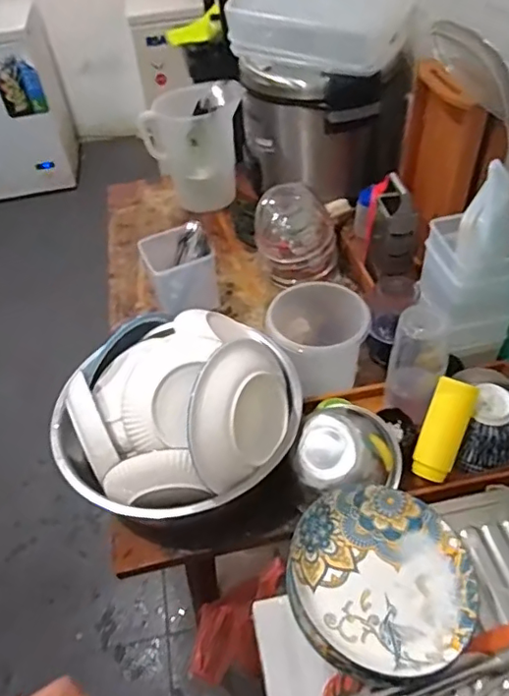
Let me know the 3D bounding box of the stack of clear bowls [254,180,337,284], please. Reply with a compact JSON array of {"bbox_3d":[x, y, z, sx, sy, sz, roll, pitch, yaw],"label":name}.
[{"bbox_3d":[0.092,-0.247,1.248,0.177,0.176,0.153,-3,45,3],"label":"stack of clear bowls"}]

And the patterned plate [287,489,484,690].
[{"bbox_3d":[0.155,0.281,0.694,0.219,0.041,0.218,1,51,-2],"label":"patterned plate"}]

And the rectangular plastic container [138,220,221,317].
[{"bbox_3d":[-0.159,-0.162,1.222,0.137,0.150,0.149,-20,47,-13],"label":"rectangular plastic container"}]

